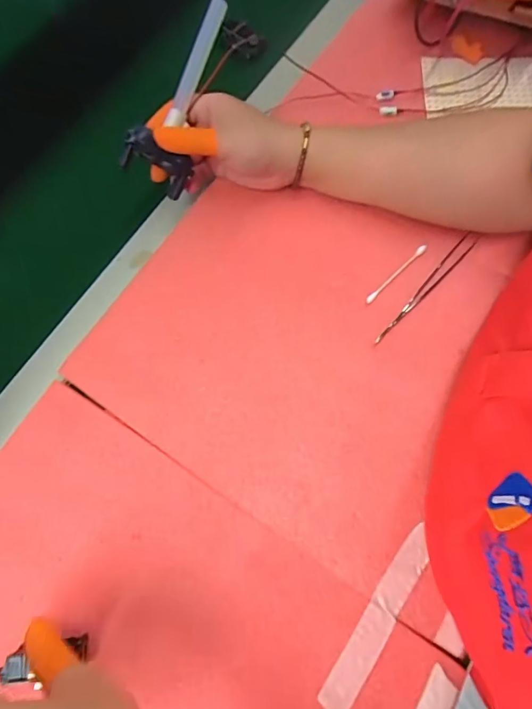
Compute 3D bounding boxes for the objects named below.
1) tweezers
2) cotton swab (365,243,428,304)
[{"bbox_3d":[0.131,-0.055,0.349,0.011,0.007,0.125,42,79,14],"label":"tweezers"},{"bbox_3d":[0.109,-0.068,0.356,0.071,0.005,0.006,-42,75,-10],"label":"cotton swab"}]

